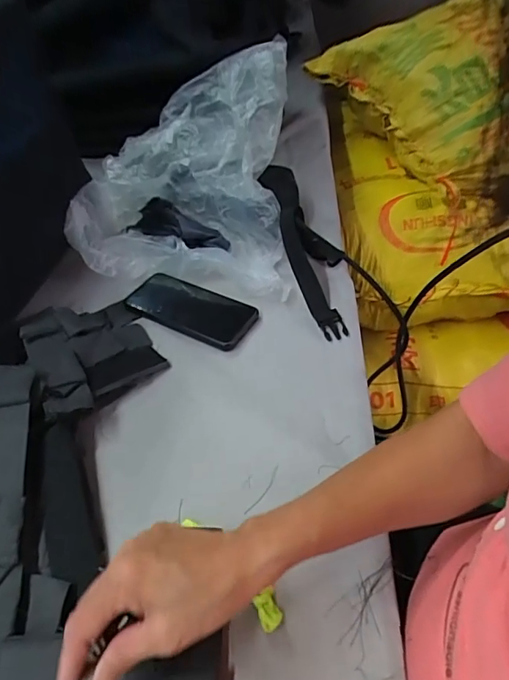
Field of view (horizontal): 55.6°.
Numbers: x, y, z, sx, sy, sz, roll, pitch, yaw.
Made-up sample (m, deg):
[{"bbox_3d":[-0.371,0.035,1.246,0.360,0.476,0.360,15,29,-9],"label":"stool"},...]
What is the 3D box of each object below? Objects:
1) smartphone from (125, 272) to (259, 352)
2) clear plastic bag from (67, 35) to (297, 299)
[{"bbox_3d":[-0.082,-0.042,0.613,0.171,0.015,0.083,23,51,23],"label":"smartphone"},{"bbox_3d":[-0.098,-0.238,0.672,0.318,0.211,0.271,6,46,8],"label":"clear plastic bag"}]

